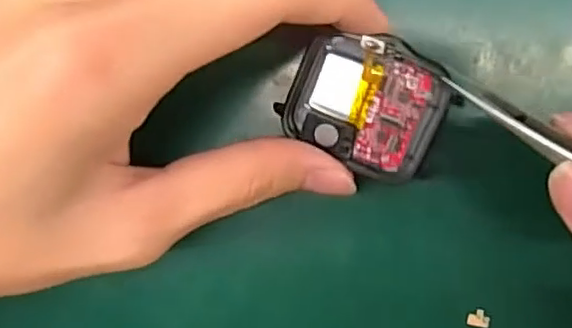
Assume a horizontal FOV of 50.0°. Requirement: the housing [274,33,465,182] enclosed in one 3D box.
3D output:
[{"bbox_3d":[0.023,-0.017,0.176,0.044,0.011,0.036,29,97,0],"label":"housing"}]

